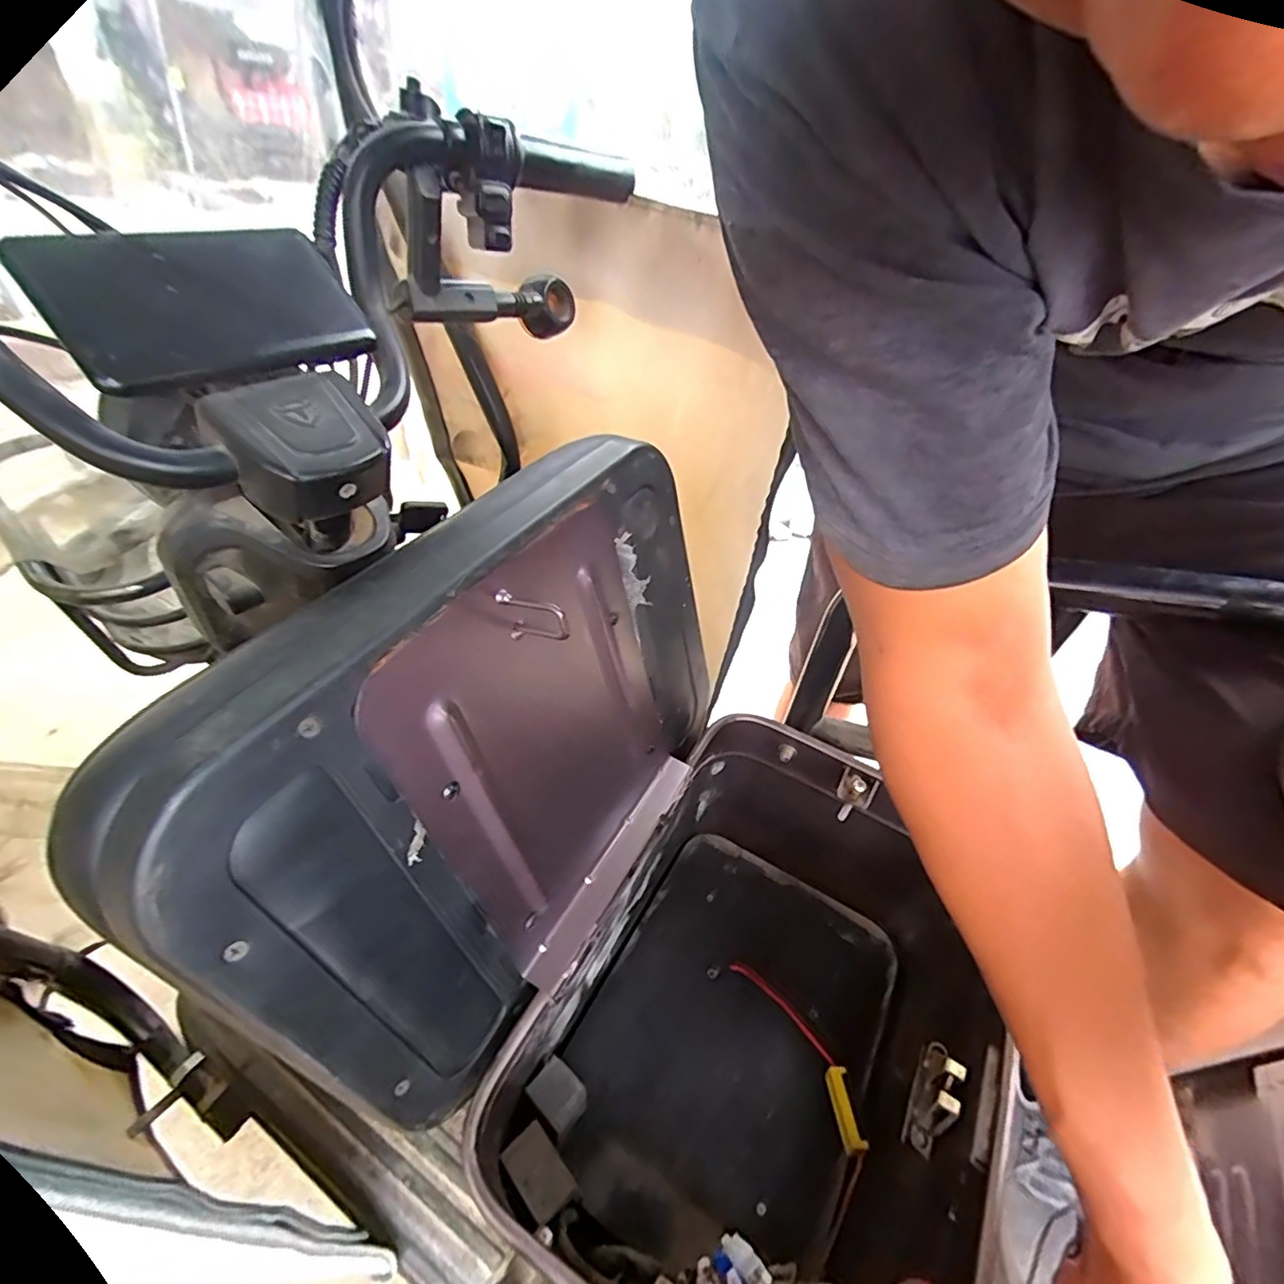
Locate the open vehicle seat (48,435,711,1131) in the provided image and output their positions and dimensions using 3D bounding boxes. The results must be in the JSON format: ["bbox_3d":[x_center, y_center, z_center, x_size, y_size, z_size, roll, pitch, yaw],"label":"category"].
[{"bbox_3d":[-0.074,0.063,0.397,0.070,0.294,0.397,10,42,33],"label":"open vehicle seat"}]

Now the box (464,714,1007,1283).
[{"bbox_3d":[0.102,0.320,0.502,0.290,0.258,0.408,25,46,19],"label":"box"}]

